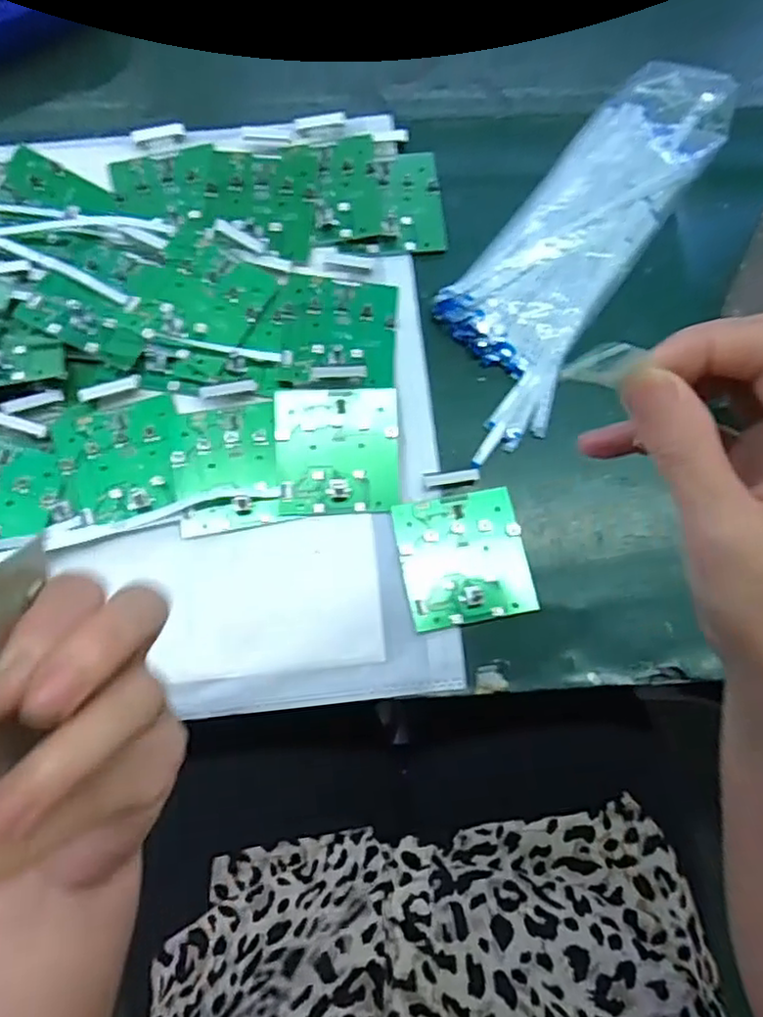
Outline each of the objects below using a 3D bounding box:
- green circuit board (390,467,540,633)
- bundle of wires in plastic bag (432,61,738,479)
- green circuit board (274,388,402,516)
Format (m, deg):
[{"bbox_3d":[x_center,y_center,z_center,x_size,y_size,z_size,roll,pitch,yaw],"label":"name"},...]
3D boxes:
[{"bbox_3d":[0.049,0.023,0.412,0.075,0.004,0.093,-11,77,-4],"label":"green circuit board"},{"bbox_3d":[0.133,-0.190,0.462,0.098,0.029,0.324,32,78,6],"label":"bundle of wires in plastic bag"},{"bbox_3d":[-0.027,-0.036,0.420,0.076,0.009,0.078,-3,76,-2],"label":"green circuit board"}]

